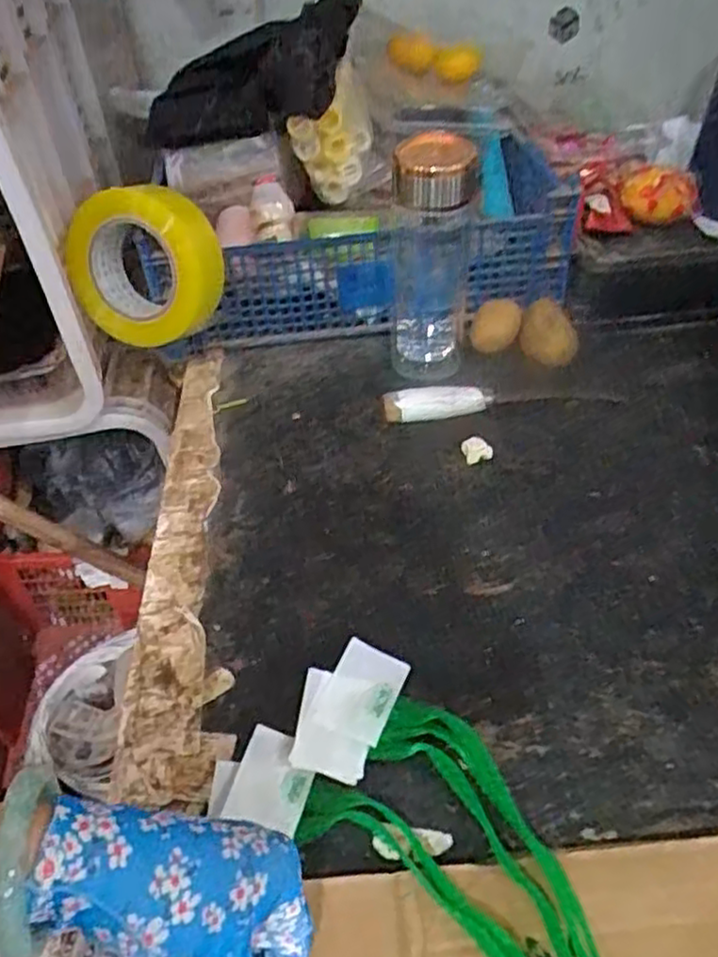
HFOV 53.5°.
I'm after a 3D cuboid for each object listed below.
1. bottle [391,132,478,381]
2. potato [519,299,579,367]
[{"bbox_3d":[0.058,-0.178,0.583,0.069,0.193,0.070,-4,46,3],"label":"bottle"},{"bbox_3d":[0.172,-0.129,0.641,0.052,0.039,0.051,7,48,13],"label":"potato"}]

